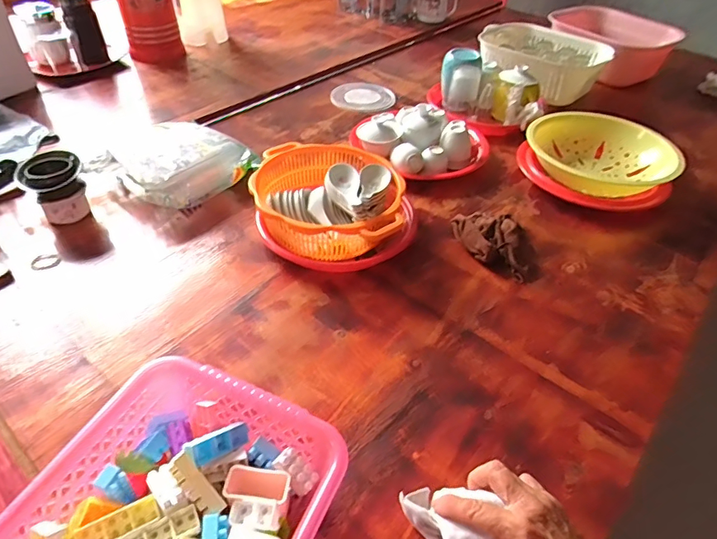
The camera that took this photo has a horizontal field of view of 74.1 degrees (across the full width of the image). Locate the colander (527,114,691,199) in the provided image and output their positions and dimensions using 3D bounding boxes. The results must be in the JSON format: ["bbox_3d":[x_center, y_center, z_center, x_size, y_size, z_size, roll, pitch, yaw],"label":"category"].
[{"bbox_3d":[0.420,-0.202,0.844,0.242,0.070,0.217,10,44,8],"label":"colander"}]

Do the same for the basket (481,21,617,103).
[{"bbox_3d":[0.428,-0.493,1.125,0.251,0.083,0.280,-33,54,-31],"label":"basket"}]

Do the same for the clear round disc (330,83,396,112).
[{"bbox_3d":[0.010,-0.389,1.068,0.142,0.013,0.123,3,44,1],"label":"clear round disc"}]

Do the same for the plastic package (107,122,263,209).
[{"bbox_3d":[-0.300,-0.188,0.800,0.192,0.068,0.190,32,51,27],"label":"plastic package"}]

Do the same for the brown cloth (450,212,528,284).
[{"bbox_3d":[0.205,-0.043,0.704,0.083,0.038,0.141,-20,48,-22],"label":"brown cloth"}]

